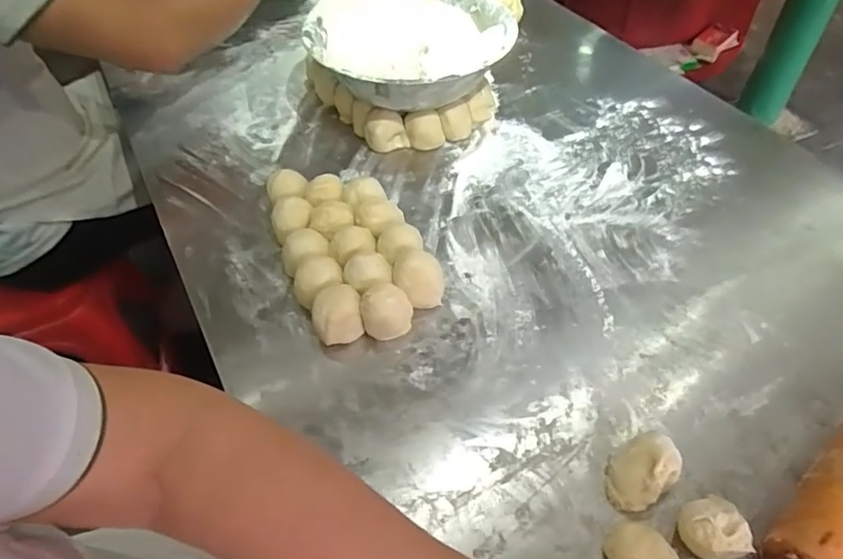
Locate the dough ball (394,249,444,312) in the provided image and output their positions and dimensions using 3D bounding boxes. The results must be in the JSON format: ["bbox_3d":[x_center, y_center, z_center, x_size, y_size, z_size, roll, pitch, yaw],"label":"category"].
[{"bbox_3d":[-0.003,0.002,0.594,0.051,0.056,0.047,-3,49,0],"label":"dough ball"}]

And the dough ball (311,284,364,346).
[{"bbox_3d":[-0.086,0.036,0.574,0.048,0.040,0.045,-1,49,1],"label":"dough ball"}]

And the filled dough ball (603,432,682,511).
[{"bbox_3d":[0.182,0.156,0.467,0.049,0.038,0.070,34,58,27],"label":"filled dough ball"}]

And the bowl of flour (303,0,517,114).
[{"bbox_3d":[-0.014,-0.317,0.783,0.272,0.076,0.253,-1,49,1],"label":"bowl of flour"}]

